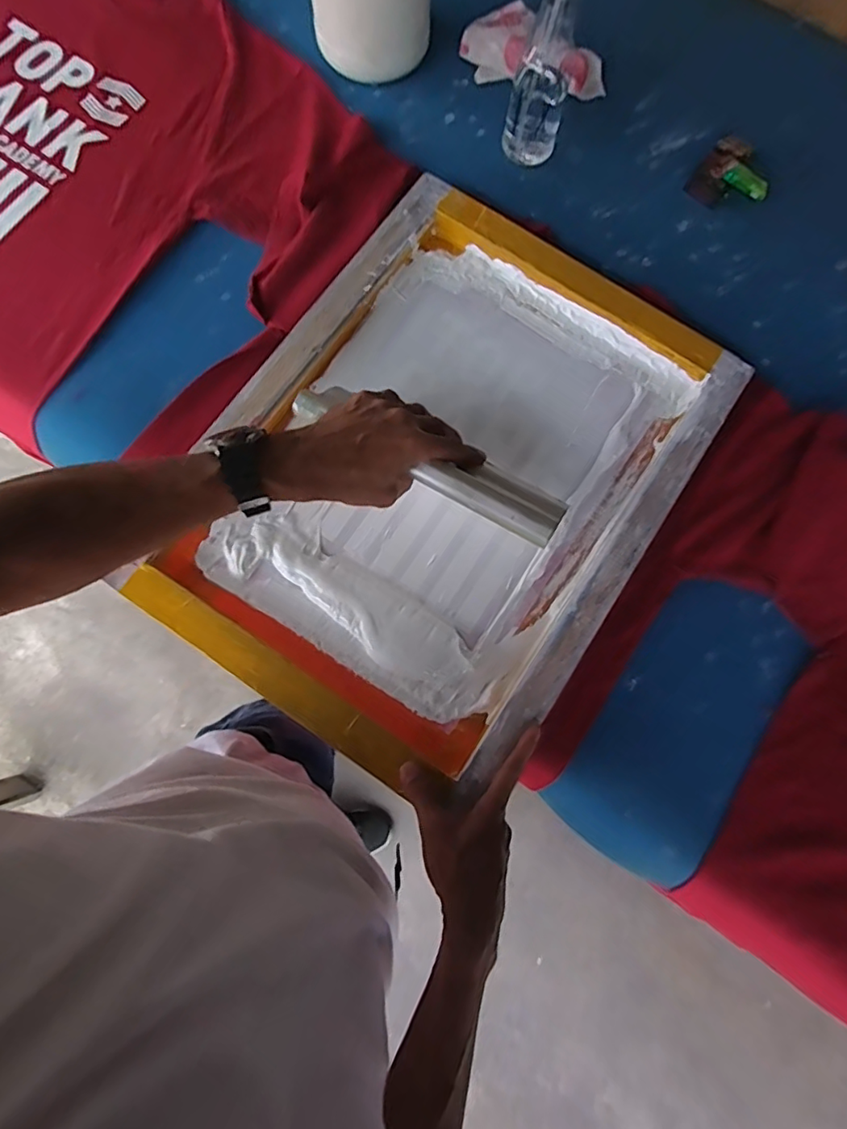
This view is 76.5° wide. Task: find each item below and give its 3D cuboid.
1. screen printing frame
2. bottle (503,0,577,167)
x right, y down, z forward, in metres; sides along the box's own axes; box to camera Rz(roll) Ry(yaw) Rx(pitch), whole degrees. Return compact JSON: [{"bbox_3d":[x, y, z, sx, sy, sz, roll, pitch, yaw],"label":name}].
[{"bbox_3d":[0.022,-0.108,0.597,0.454,0.040,0.599,34,78,6],"label":"screen printing frame"},{"bbox_3d":[0.145,-0.590,0.599,0.068,0.238,0.067,2,77,-1],"label":"bottle"}]

